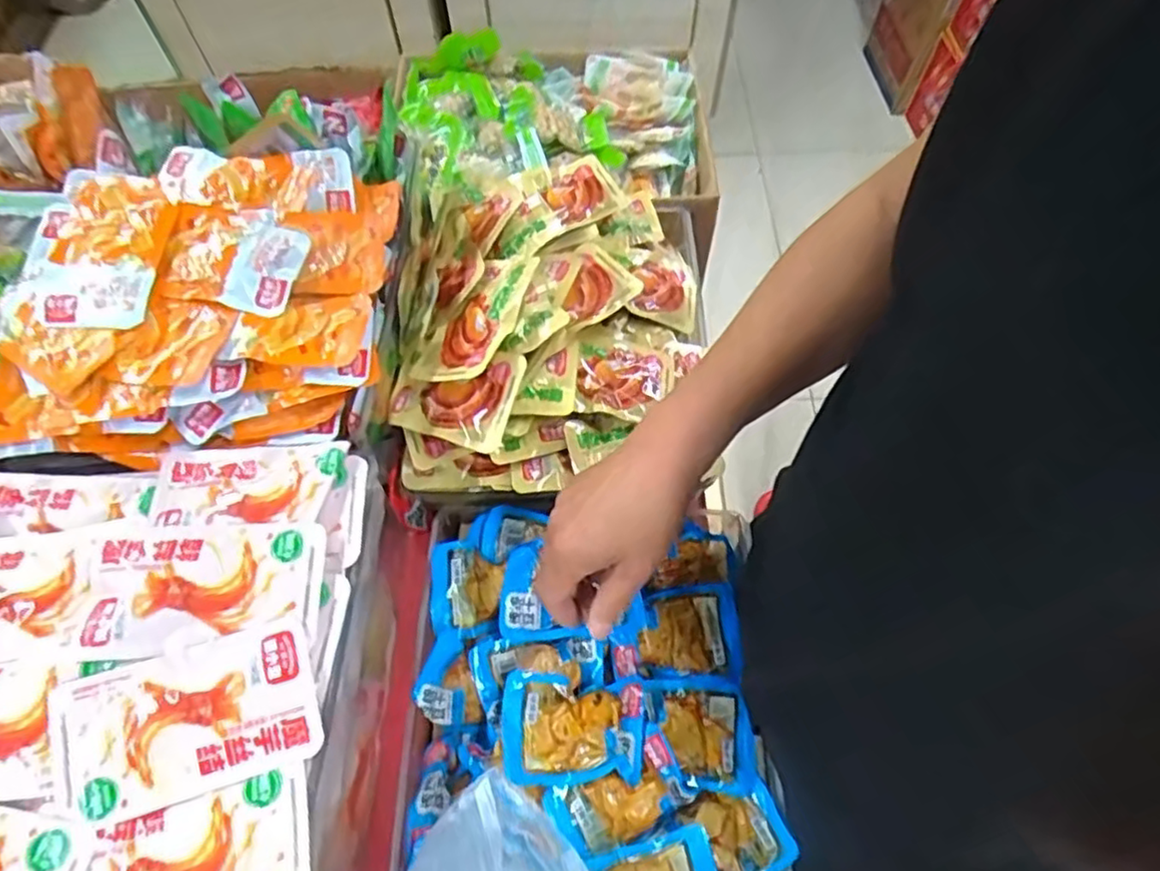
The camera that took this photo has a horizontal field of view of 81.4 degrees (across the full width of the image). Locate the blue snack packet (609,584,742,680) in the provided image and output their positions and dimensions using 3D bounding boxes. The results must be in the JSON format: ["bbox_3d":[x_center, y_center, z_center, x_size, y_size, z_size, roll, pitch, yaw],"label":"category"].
[{"bbox_3d":[0.070,0.141,0.491,0.091,0.024,0.063,-1,62,0],"label":"blue snack packet"}]

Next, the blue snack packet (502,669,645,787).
[{"bbox_3d":[-0.003,0.190,0.440,0.090,0.023,0.066,-1,62,0],"label":"blue snack packet"}]

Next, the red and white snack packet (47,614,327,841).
[{"bbox_3d":[-0.204,0.147,0.348,0.124,0.008,0.074,-18,63,-9],"label":"red and white snack packet"}]

